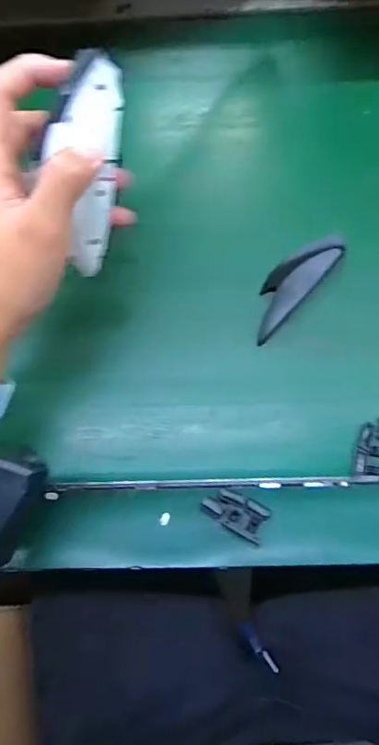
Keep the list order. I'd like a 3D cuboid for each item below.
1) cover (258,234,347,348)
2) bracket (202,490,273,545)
[{"bbox_3d":[0.073,-0.064,0.379,0.032,0.016,0.089,43,79,12],"label":"cover"},{"bbox_3d":[0.029,0.089,0.338,0.041,0.011,0.023,26,76,8],"label":"bracket"}]

